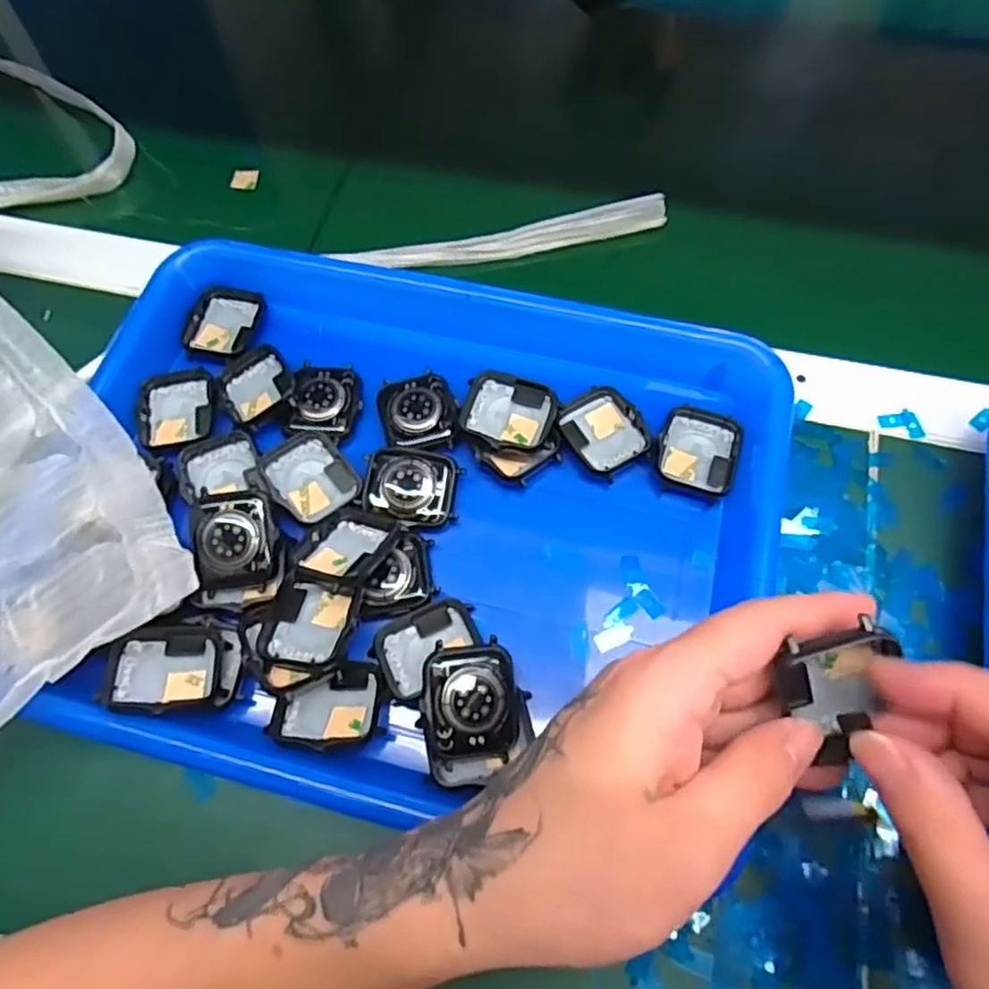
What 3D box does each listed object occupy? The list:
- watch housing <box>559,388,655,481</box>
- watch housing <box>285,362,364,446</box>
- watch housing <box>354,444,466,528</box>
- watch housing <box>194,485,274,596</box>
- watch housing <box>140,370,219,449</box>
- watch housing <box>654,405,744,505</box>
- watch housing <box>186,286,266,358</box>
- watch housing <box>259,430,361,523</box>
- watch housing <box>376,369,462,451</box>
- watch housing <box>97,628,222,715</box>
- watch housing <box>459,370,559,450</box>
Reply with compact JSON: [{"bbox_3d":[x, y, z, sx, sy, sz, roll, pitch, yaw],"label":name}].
[{"bbox_3d":[0.055,-0.030,0.333,0.037,0.008,0.041,-33,69,-11],"label":"watch housing"},{"bbox_3d":[-0.085,-0.048,0.338,0.033,0.010,0.041,4,67,5],"label":"watch housing"},{"bbox_3d":[-0.040,-0.005,0.318,0.045,0.008,0.036,10,67,8],"label":"watch housing"},{"bbox_3d":[-0.116,0.021,0.304,0.034,0.011,0.043,-12,87,-11],"label":"watch housing"},{"bbox_3d":[-0.160,-0.046,0.344,0.038,0.009,0.042,-10,66,-1],"label":"watch housing"},{"bbox_3d":[0.099,-0.021,0.328,0.038,0.008,0.045,15,68,9],"label":"watch housing"},{"bbox_3d":[-0.146,-0.093,0.370,0.035,0.014,0.043,8,67,7],"label":"watch housing"},{"bbox_3d":[-0.089,-0.009,0.324,0.036,0.016,0.038,-41,70,-14],"label":"watch housing"},{"bbox_3d":[-0.038,-0.041,0.337,0.037,0.005,0.040,-16,66,-4],"label":"watch housing"},{"bbox_3d":[-0.138,0.074,0.285,0.043,0.012,0.037,5,55,-18],"label":"watch housing"},{"bbox_3d":[0.007,-0.040,0.331,0.044,0.008,0.037,13,68,9],"label":"watch housing"}]

